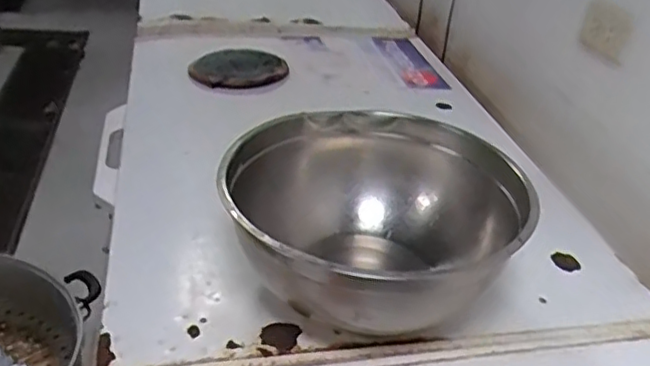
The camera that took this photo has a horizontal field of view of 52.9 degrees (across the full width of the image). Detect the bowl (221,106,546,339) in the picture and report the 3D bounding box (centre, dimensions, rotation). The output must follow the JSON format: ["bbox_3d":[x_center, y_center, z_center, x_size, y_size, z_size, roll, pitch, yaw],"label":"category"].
[{"bbox_3d":[0.046,0.049,0.755,0.307,0.162,0.339,0,32,-14],"label":"bowl"}]

